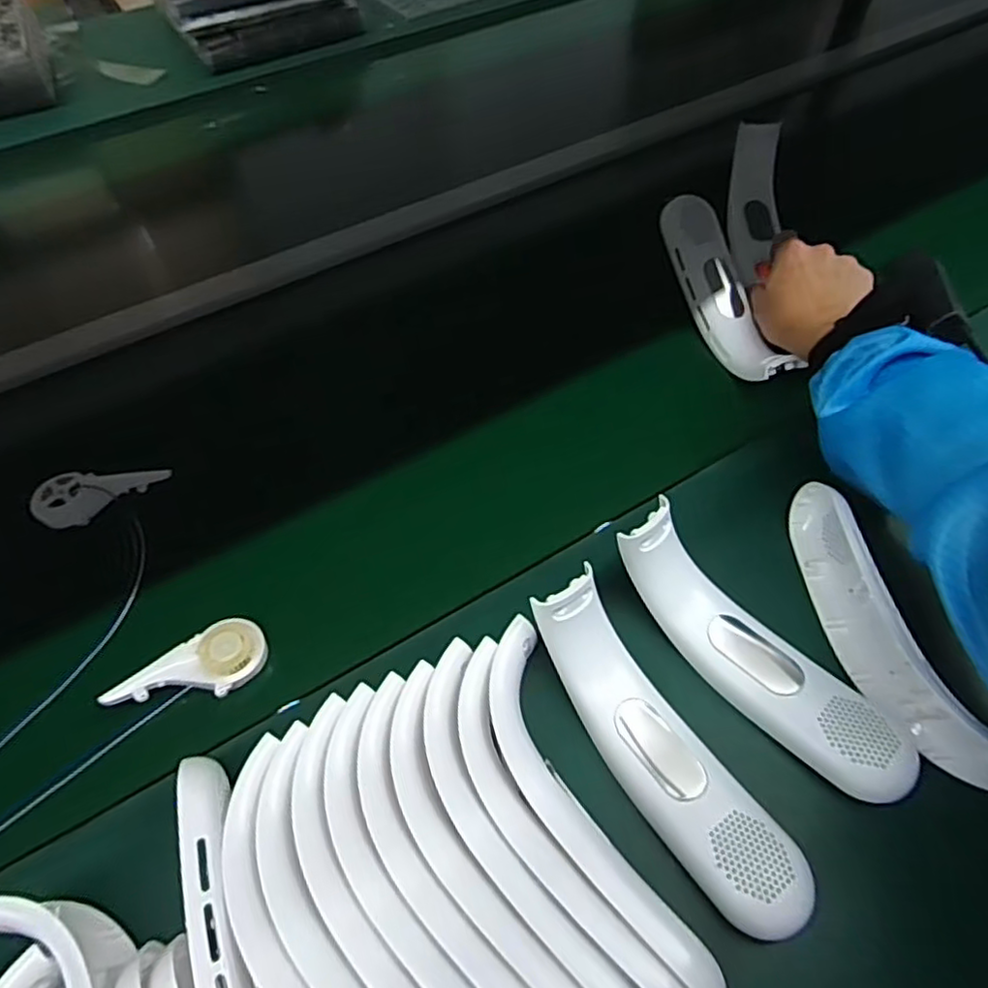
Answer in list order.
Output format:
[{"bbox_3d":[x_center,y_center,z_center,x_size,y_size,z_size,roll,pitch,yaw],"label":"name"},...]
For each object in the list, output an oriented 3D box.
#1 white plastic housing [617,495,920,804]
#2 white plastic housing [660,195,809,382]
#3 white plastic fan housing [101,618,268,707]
[{"bbox_3d":[0.153,0.093,0.374,0.049,0.062,0.186,-39,62,-21],"label":"white plastic housing"},{"bbox_3d":[0.204,-0.178,0.568,0.051,0.052,0.189,-16,72,-8],"label":"white plastic housing"},{"bbox_3d":[-0.188,0.113,0.403,0.091,0.009,0.044,-32,73,-27],"label":"white plastic fan housing"}]

